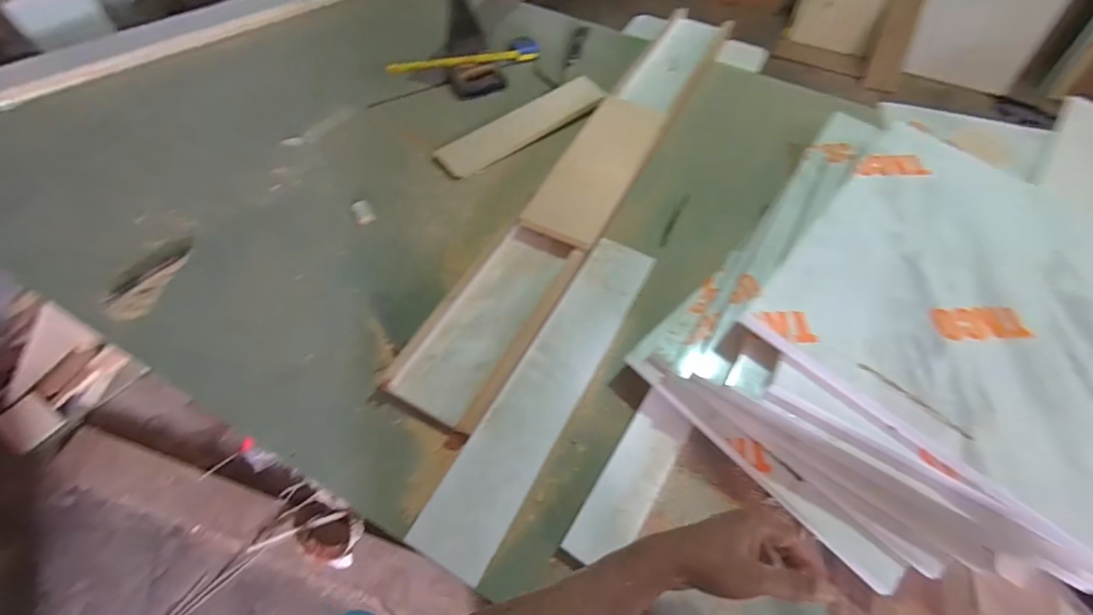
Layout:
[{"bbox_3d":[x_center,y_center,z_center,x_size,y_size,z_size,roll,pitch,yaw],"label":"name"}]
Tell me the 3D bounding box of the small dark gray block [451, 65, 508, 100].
[{"bbox_3d":[-0.160,-0.529,1.095,0.127,0.051,0.065,-26,61,-17],"label":"small dark gray block"}]

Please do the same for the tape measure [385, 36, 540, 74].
[{"bbox_3d":[-0.182,-0.576,1.075,0.404,0.035,0.072,-29,60,-34],"label":"tape measure"}]

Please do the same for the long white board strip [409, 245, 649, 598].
[{"bbox_3d":[0.008,0.099,0.671,0.102,0.018,0.534,25,58,16],"label":"long white board strip"}]

